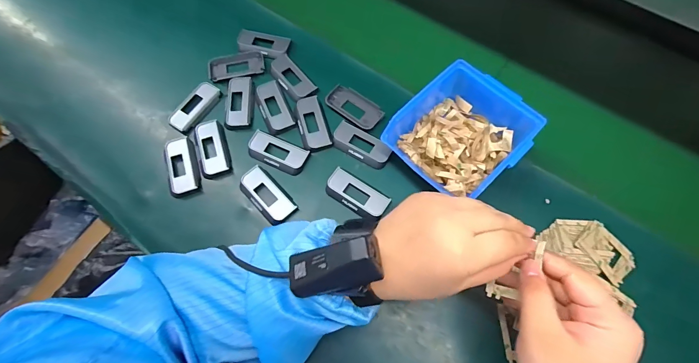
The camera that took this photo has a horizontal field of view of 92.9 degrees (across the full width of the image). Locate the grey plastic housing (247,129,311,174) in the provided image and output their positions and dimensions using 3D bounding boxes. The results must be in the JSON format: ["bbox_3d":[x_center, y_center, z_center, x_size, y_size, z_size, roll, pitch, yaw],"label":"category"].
[{"bbox_3d":[-0.090,-0.035,0.414,0.076,0.011,0.036,24,69,10],"label":"grey plastic housing"}]

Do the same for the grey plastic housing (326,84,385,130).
[{"bbox_3d":[0.007,-0.097,0.432,0.076,0.007,0.041,38,72,15],"label":"grey plastic housing"}]

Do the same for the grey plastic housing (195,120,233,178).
[{"bbox_3d":[-0.172,-0.043,0.420,0.035,0.013,0.076,-15,68,-6],"label":"grey plastic housing"}]

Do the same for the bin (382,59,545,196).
[{"bbox_3d":[0.127,-0.052,0.382,0.140,0.061,0.126,-42,73,-16],"label":"bin"}]

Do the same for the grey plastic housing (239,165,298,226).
[{"bbox_3d":[-0.098,0.017,0.394,0.036,0.016,0.077,-41,73,-16],"label":"grey plastic housing"}]

